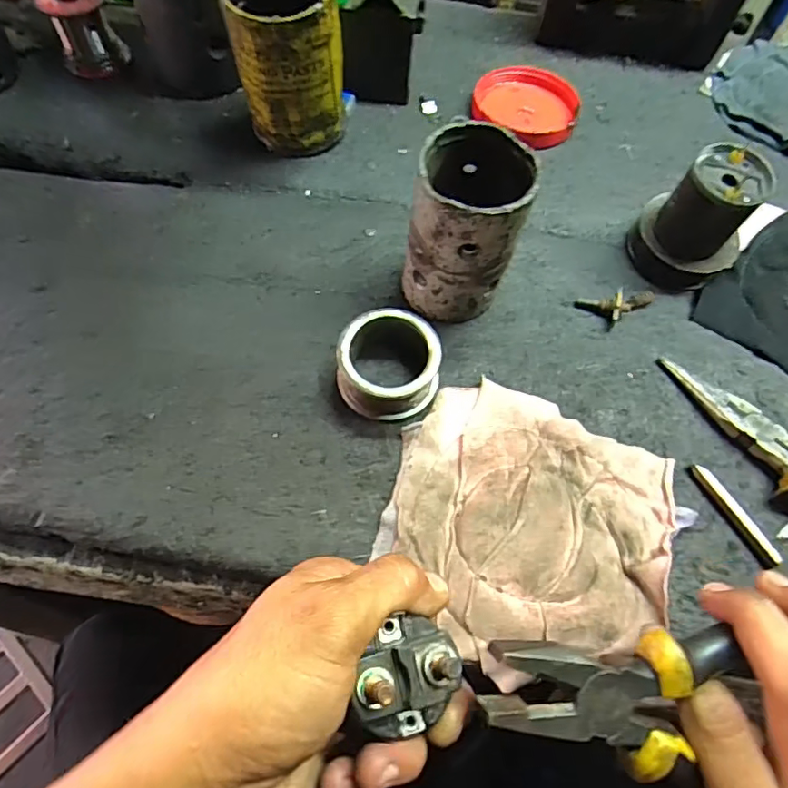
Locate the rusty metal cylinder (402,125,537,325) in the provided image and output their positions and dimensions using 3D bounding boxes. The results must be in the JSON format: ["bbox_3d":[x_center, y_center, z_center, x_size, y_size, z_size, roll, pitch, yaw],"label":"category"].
[{"bbox_3d":[0.045,-0.100,0.347,0.063,0.110,0.069,2,63,-3],"label":"rusty metal cylinder"}]

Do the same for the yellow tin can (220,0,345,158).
[{"bbox_3d":[-0.075,-0.236,0.394,0.079,0.118,0.073,-7,64,-8],"label":"yellow tin can"}]

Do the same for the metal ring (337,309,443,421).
[{"bbox_3d":[-0.004,-0.019,0.343,0.061,0.037,0.062,2,63,-3],"label":"metal ring"}]

